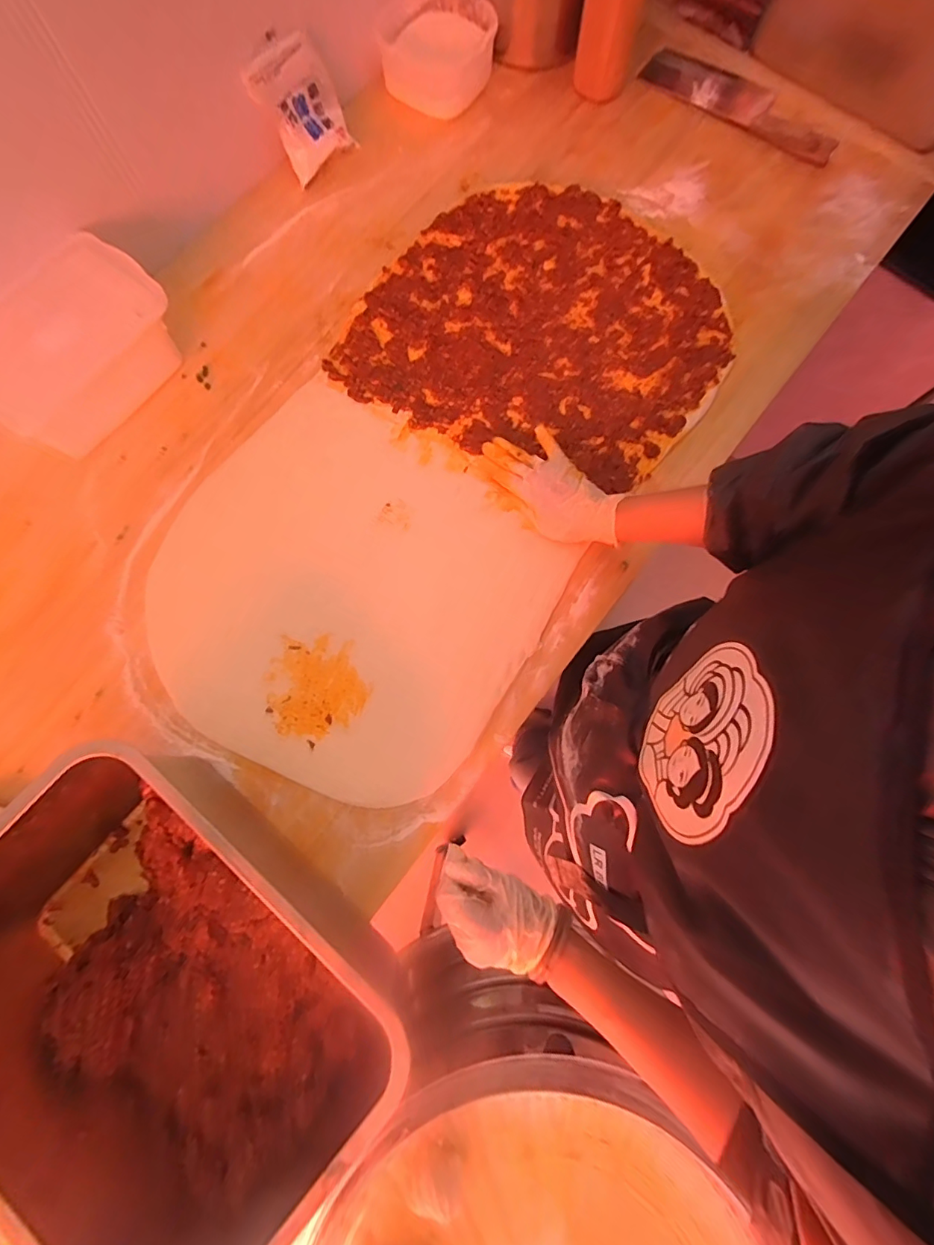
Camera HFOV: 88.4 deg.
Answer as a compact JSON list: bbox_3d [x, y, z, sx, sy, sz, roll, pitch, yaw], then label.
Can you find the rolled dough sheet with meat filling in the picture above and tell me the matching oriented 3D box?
[{"bbox_3d":[-0.030,-0.223,0.648,0.479,0.024,0.912,34,81,7],"label":"rolled dough sheet with meat filling"}]

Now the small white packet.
[{"bbox_3d":[-0.243,-0.757,0.706,0.118,0.043,0.142,-35,122,0],"label":"small white packet"}]

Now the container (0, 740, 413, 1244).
[{"bbox_3d":[-0.262,0.338,0.445,0.408,0.151,0.295,43,82,8],"label":"container"}]

